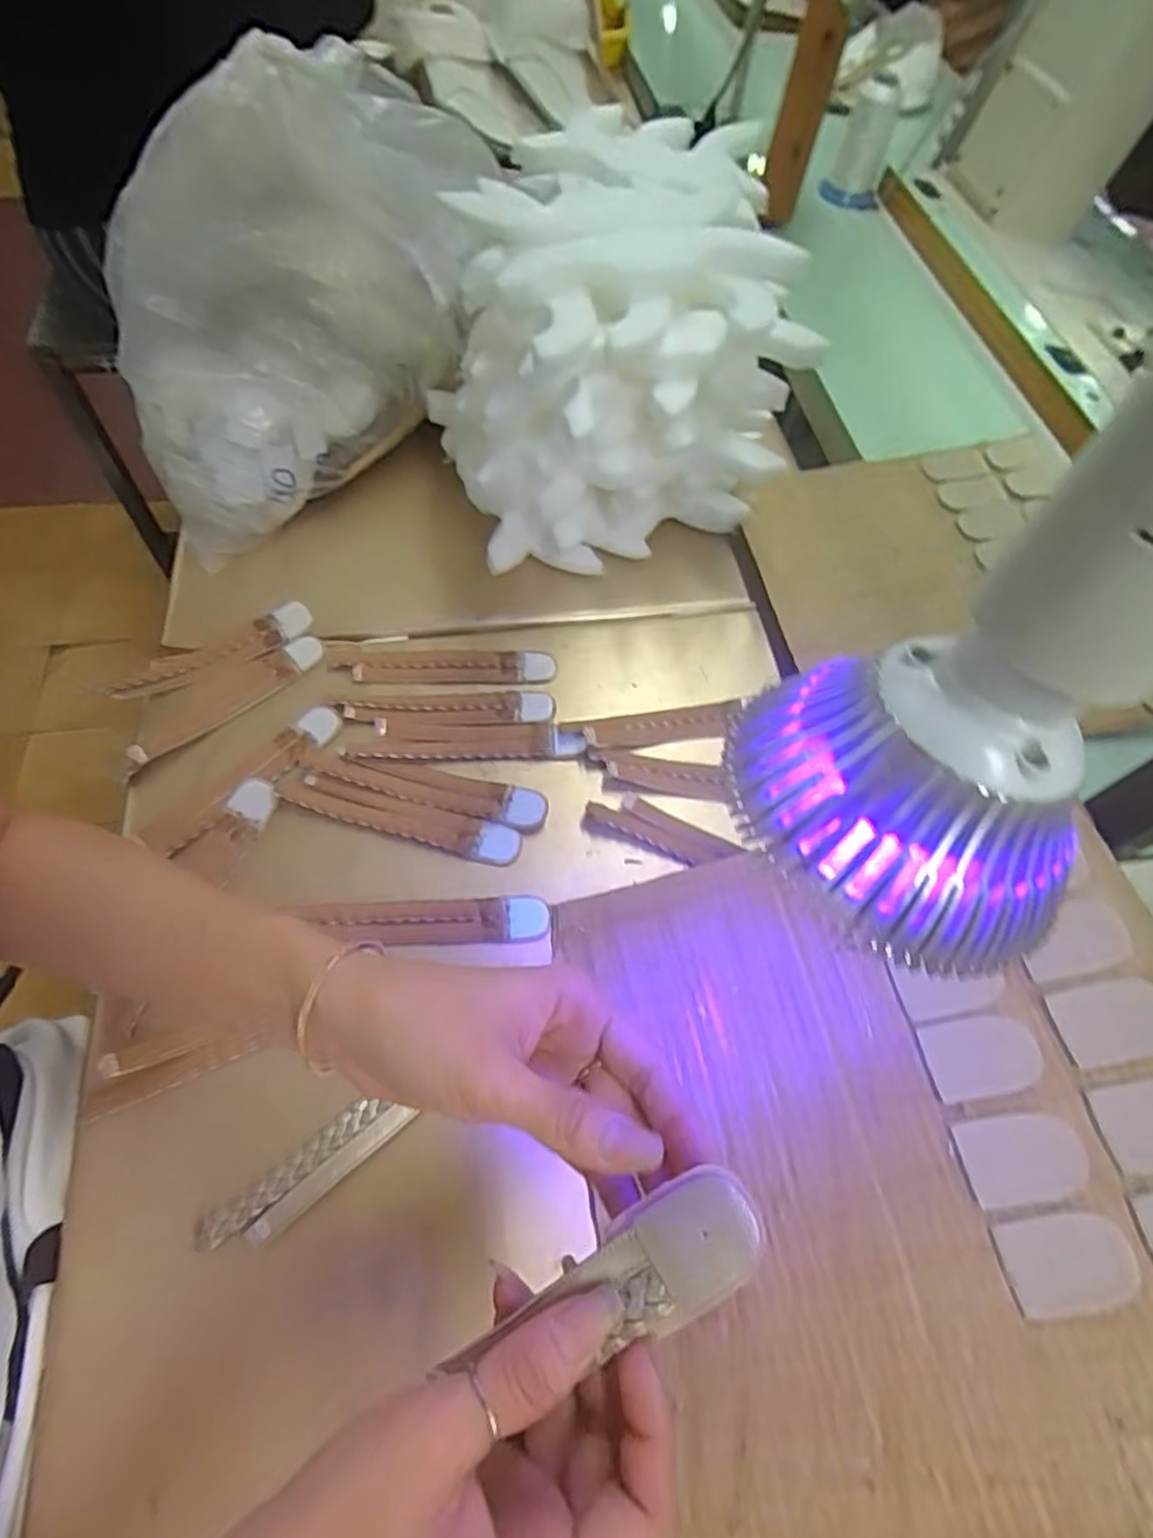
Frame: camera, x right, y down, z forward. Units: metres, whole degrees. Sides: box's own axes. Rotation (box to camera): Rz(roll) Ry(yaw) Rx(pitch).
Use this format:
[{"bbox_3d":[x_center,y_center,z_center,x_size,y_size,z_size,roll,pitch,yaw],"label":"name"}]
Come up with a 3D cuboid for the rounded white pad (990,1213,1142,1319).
[{"bbox_3d":[0.198,0.199,0.282,0.047,0.004,0.032,-19,61,11],"label":"rounded white pad"}]

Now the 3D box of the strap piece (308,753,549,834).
[{"bbox_3d":[-0.094,0.012,0.441,0.150,0.010,0.025,10,59,4],"label":"strap piece"}]

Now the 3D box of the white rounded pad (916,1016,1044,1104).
[{"bbox_3d":[0.186,0.132,0.321,0.047,0.004,0.033,-15,60,12],"label":"white rounded pad"}]

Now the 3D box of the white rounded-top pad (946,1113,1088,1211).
[{"bbox_3d":[0.192,0.167,0.301,0.047,0.004,0.032,-17,59,10],"label":"white rounded-top pad"}]

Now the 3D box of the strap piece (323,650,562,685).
[{"bbox_3d":[-0.093,-0.073,0.495,0.152,0.011,0.026,-1,59,-3],"label":"strap piece"}]

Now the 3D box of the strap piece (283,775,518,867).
[{"bbox_3d":[-0.110,0.030,0.433,0.150,0.008,0.025,14,60,6],"label":"strap piece"}]

